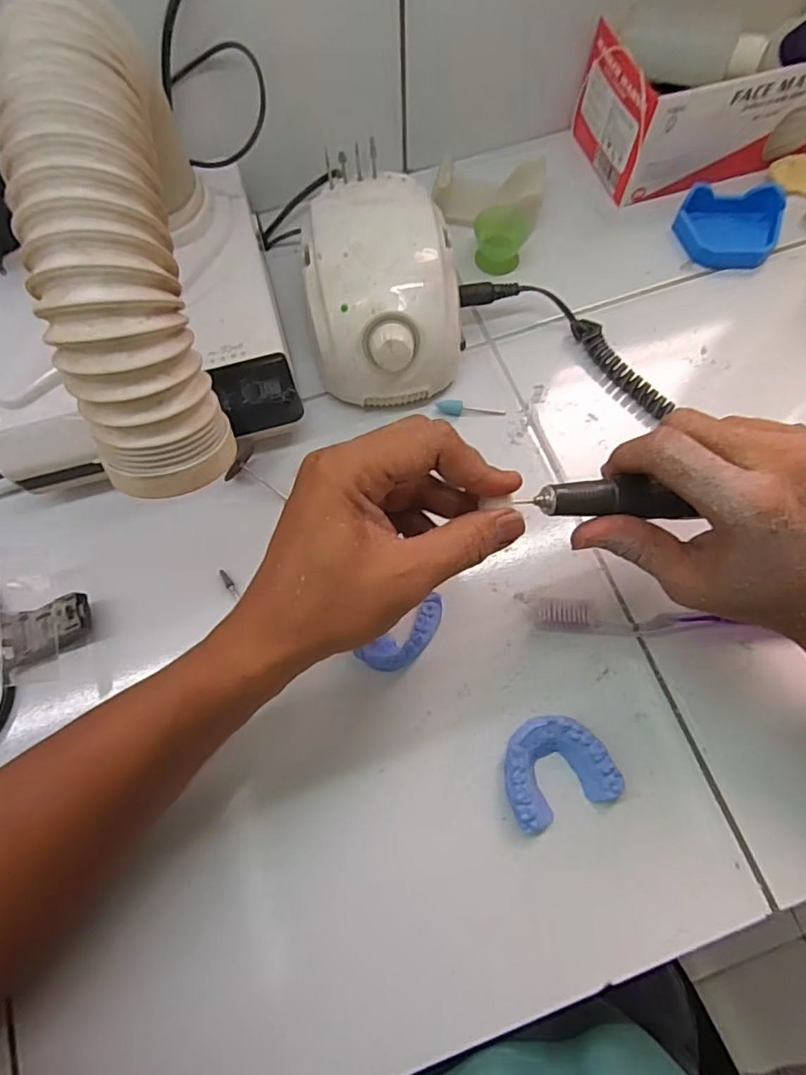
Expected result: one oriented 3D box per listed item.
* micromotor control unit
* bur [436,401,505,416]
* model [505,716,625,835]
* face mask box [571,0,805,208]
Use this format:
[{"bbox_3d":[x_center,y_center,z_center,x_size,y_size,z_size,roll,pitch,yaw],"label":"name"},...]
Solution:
[{"bbox_3d":[-0.017,-0.171,0.397,0.105,0.081,0.140,-12,71,-3],"label":"micromotor control unit"},{"bbox_3d":[0.050,-0.093,0.409,0.050,0.007,0.010,4,71,-11],"label":"bur"},{"bbox_3d":[0.087,0.132,0.322,0.062,0.018,0.054,-21,72,-6],"label":"model"},{"bbox_3d":[0.255,-0.371,0.453,0.199,0.083,0.124,-18,72,-5],"label":"face mask box"}]

